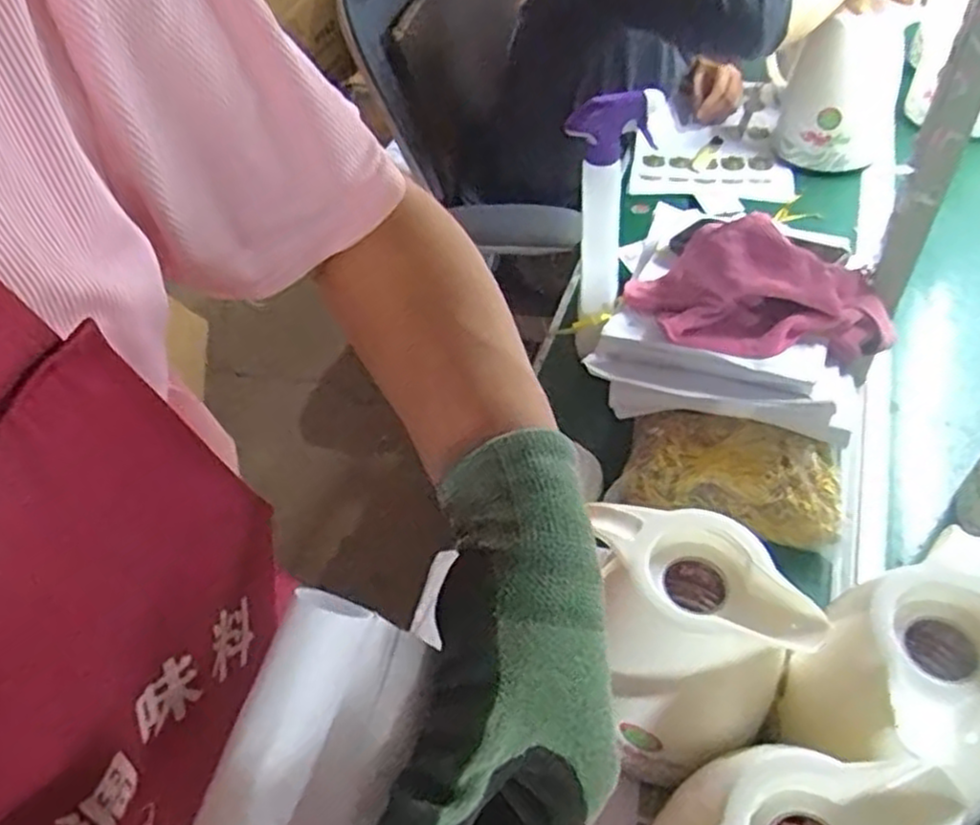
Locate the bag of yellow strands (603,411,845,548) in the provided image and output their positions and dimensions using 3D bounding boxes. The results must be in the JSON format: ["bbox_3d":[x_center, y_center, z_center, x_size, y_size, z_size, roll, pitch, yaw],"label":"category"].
[{"bbox_3d":[0.219,0.056,0.679,0.194,0.053,0.088,12,52,14],"label":"bag of yellow strands"}]

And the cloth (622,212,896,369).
[{"bbox_3d":[0.245,-0.104,0.681,0.241,0.088,0.129,11,51,13],"label":"cloth"}]

